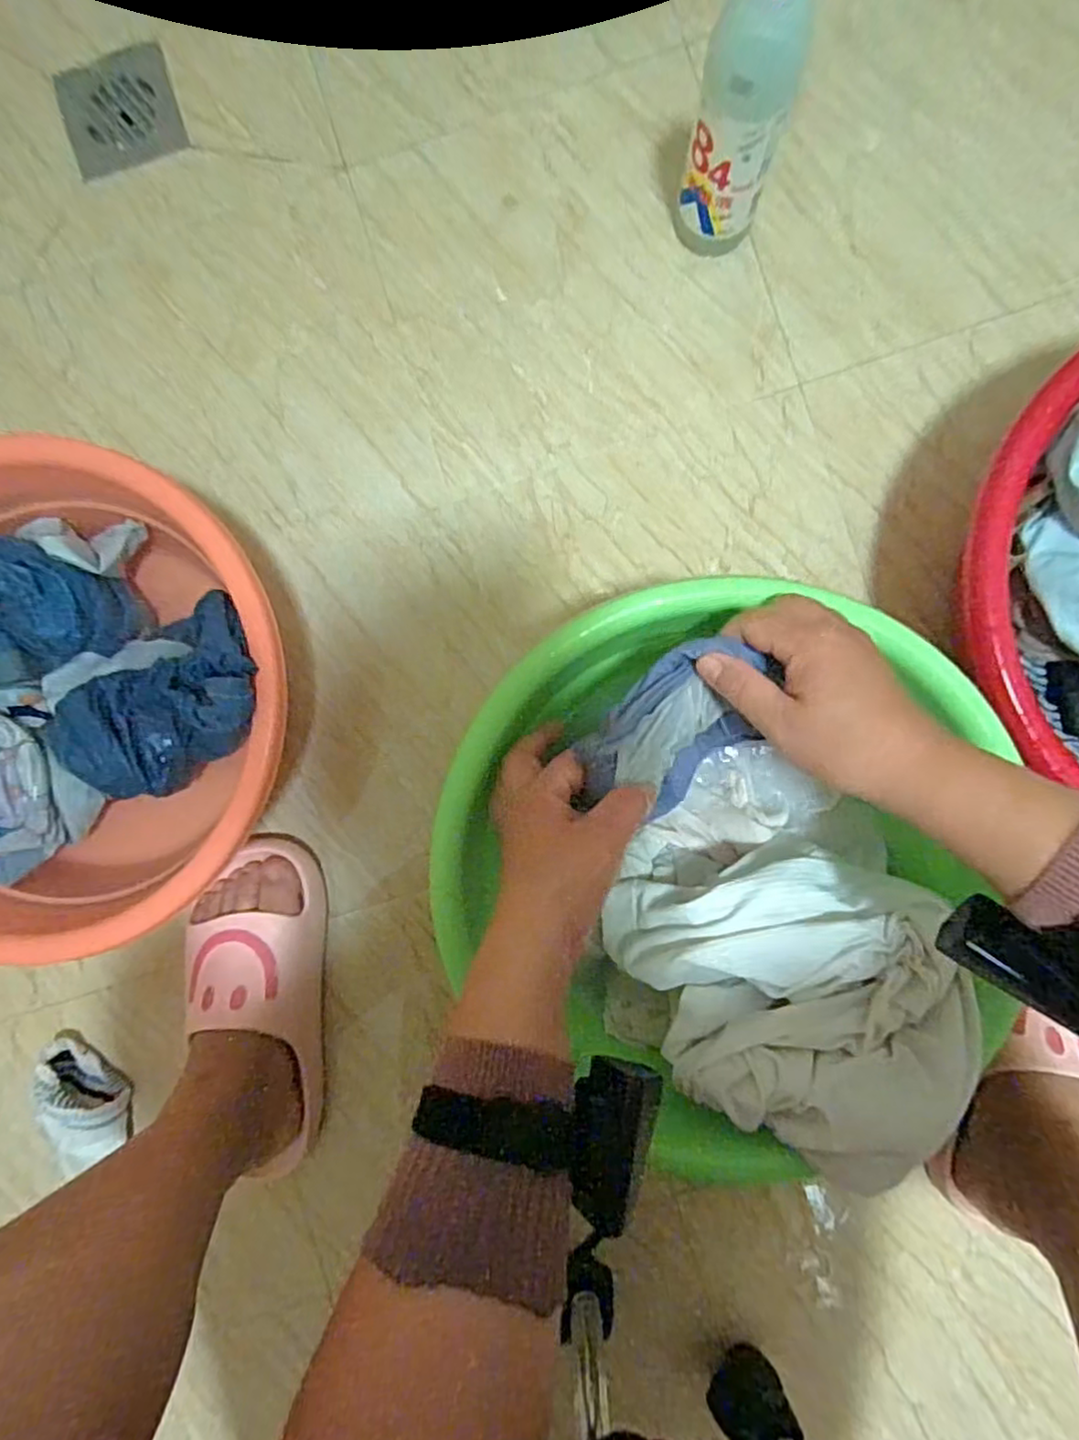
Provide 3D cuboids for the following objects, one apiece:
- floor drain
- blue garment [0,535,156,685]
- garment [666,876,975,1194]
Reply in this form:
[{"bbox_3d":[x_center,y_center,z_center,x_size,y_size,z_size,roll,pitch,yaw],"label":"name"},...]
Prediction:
[{"bbox_3d":[-0.359,-0.525,0.565,0.094,0.012,0.101,-19,89,3],"label":"floor drain"},{"bbox_3d":[-0.376,-0.079,0.477,0.166,0.048,0.102,-8,90,3],"label":"blue garment"},{"bbox_3d":[0.184,0.199,0.398,0.193,0.072,0.119,-30,89,2],"label":"garment"}]

